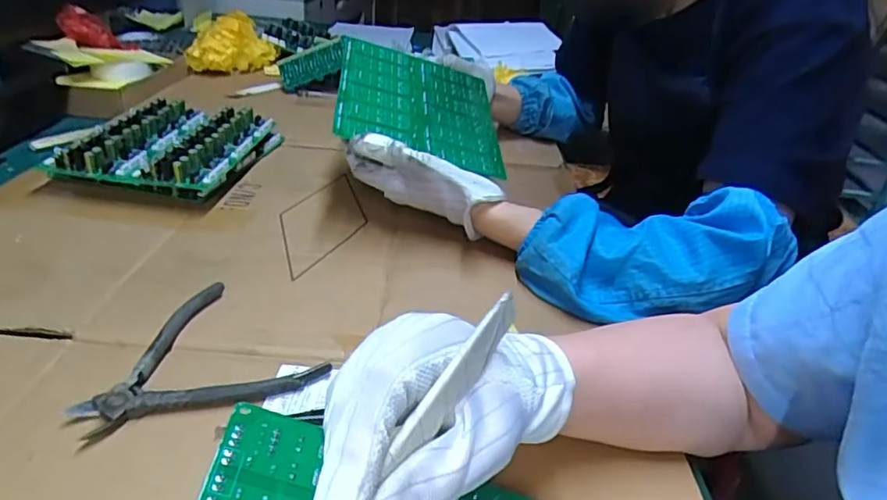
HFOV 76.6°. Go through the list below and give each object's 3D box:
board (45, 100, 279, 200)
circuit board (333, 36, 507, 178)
[{"bbox_3d":[-0.297,-0.117,0.638,0.167,0.048,0.214,7,31,3],"label":"board"},{"bbox_3d":[-0.025,-0.160,0.608,0.174,0.009,0.191,13,42,-18],"label":"circuit board"}]

